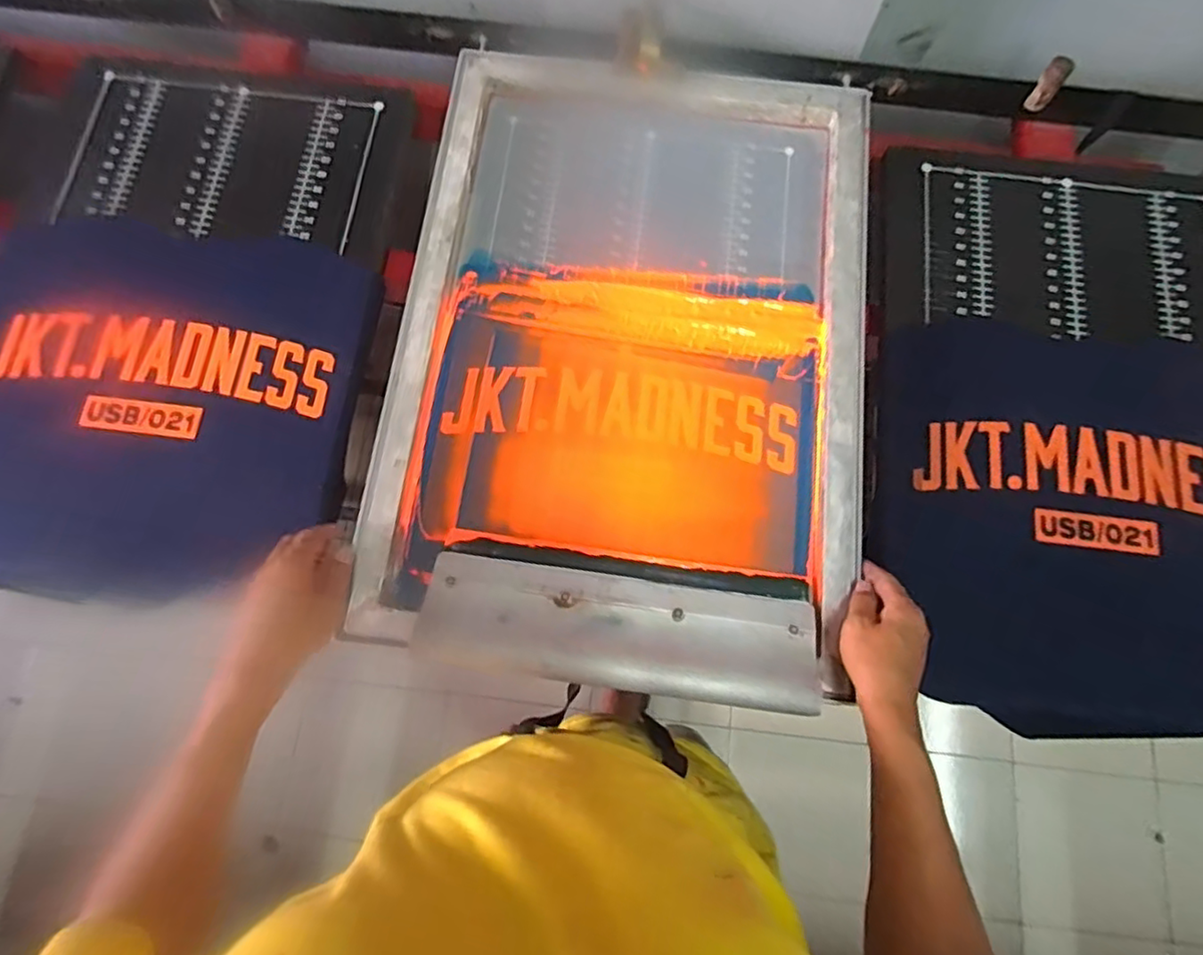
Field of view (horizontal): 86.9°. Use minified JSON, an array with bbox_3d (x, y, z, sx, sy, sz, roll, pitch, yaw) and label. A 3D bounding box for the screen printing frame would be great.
[{"bbox_3d":[0.026,-0.145,0.640,0.449,0.052,0.659,8,75,1],"label":"screen printing frame"}]

